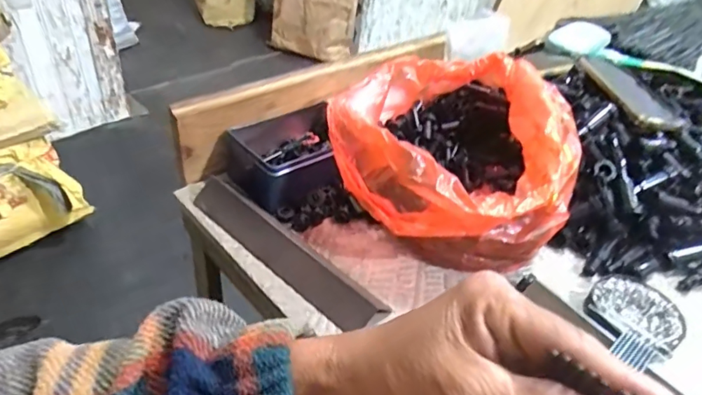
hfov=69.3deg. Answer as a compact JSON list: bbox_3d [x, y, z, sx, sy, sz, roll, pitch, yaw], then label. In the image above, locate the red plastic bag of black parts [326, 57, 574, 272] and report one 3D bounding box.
[{"bbox_3d":[0.123,-0.055,0.561,0.236,0.119,0.293,20,40,16],"label":"red plastic bag of black parts"}]

